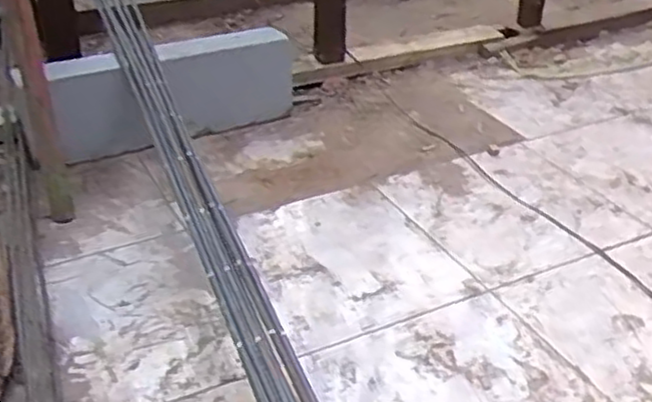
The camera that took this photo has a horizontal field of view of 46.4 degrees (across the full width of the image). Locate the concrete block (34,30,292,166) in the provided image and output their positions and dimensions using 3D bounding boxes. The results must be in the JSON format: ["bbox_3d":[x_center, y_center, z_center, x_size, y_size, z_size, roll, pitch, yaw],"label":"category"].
[{"bbox_3d":[-0.316,-0.259,1.742,0.610,0.215,0.137,-19,38,-28],"label":"concrete block"}]

